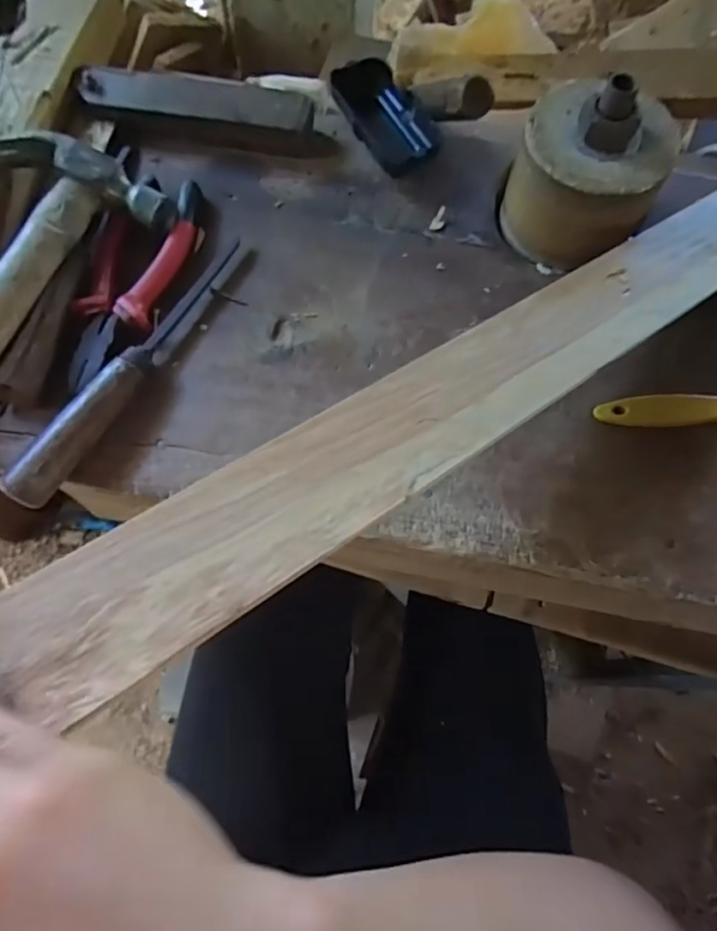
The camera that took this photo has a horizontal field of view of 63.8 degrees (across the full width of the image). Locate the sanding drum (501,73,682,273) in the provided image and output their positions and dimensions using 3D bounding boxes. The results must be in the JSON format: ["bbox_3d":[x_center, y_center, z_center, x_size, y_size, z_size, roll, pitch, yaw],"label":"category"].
[{"bbox_3d":[0.158,-0.204,0.400,0.097,0.094,0.093,28,73,8],"label":"sanding drum"}]

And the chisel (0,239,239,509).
[{"bbox_3d":[-0.152,-0.072,0.391,0.022,0.027,0.230,28,73,8],"label":"chisel"}]

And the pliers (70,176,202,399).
[{"bbox_3d":[-0.162,-0.135,0.417,0.065,0.018,0.182,7,71,1],"label":"pliers"}]

